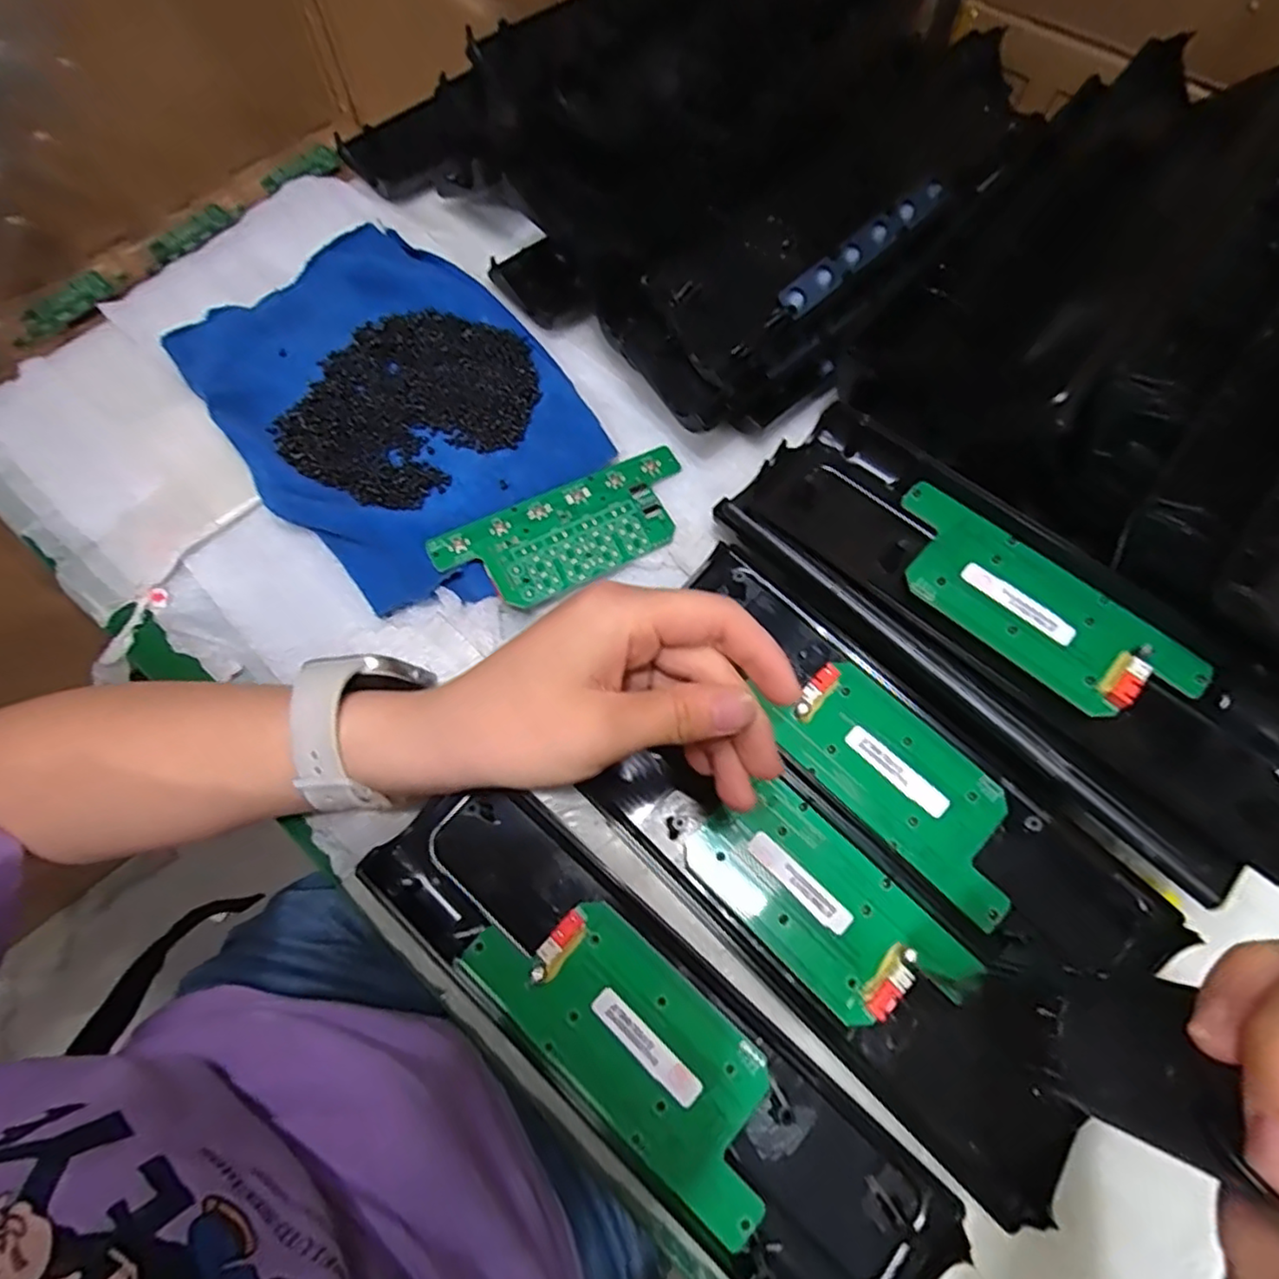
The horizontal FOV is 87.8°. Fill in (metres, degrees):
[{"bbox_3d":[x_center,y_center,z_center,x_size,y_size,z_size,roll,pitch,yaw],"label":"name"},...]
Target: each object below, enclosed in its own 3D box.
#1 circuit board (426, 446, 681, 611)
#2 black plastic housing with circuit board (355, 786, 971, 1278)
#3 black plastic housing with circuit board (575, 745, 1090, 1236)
[{"bbox_3d":[-0.032,-0.055,0.334,0.132,0.009,0.054,-28,71,-11],"label":"circuit board"},{"bbox_3d":[0.001,0.149,0.251,0.244,0.013,0.068,40,73,14],"label":"black plastic housing with circuit board"},{"bbox_3d":[0.077,0.116,0.268,0.212,0.015,0.072,39,73,15],"label":"black plastic housing with circuit board"}]

